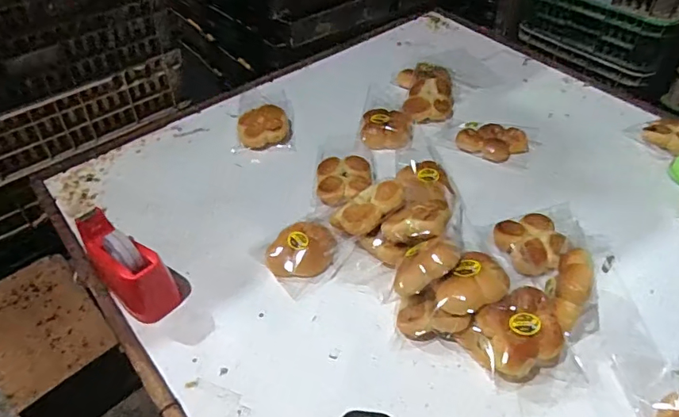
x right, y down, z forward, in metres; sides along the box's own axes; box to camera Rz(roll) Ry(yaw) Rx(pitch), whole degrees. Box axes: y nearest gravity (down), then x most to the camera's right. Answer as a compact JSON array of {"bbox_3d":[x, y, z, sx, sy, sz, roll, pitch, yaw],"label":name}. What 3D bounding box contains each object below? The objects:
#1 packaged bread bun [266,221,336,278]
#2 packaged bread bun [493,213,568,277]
[{"bbox_3d":[-0.065,0.064,0.837,0.118,0.040,0.094,1,45,0],"label":"packaged bread bun"},{"bbox_3d":[0.331,0.059,0.830,0.108,0.038,0.114,0,45,0],"label":"packaged bread bun"}]

